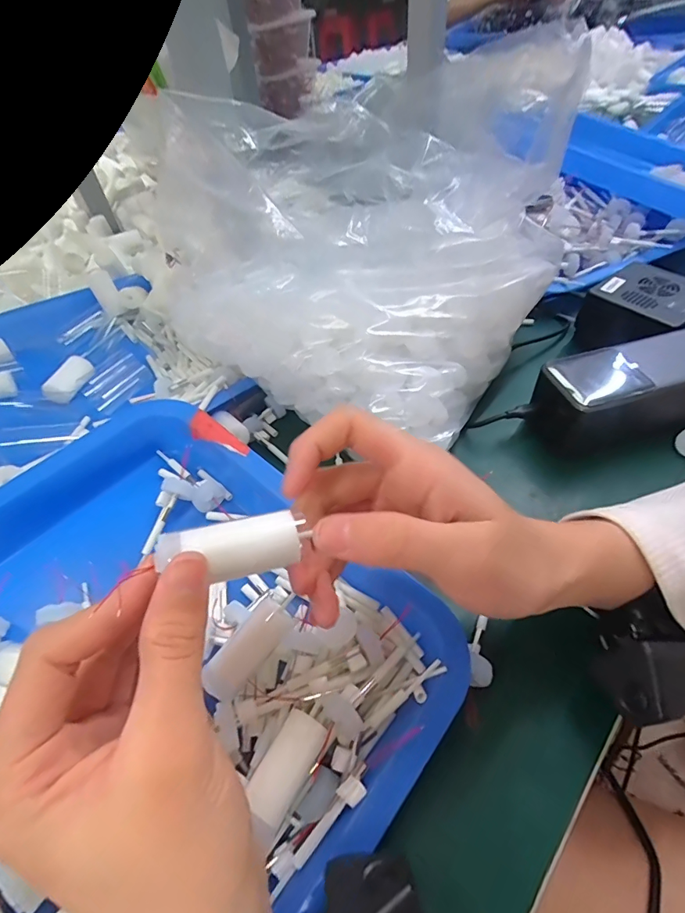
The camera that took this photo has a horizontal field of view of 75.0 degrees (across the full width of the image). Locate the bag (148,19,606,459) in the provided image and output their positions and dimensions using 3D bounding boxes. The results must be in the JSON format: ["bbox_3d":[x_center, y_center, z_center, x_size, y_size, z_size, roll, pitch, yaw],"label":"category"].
[{"bbox_3d":[-0.006,-0.174,0.350,0.300,0.141,0.232,30,58,26],"label":"bag"}]

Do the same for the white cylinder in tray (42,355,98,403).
[{"bbox_3d":[-0.219,-0.063,0.361,0.022,0.015,0.046,9,51,12],"label":"white cylinder in tray"}]

